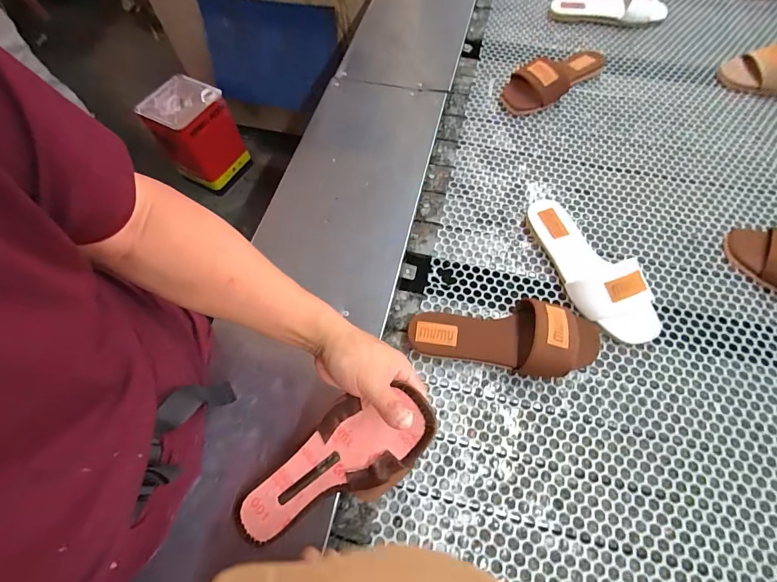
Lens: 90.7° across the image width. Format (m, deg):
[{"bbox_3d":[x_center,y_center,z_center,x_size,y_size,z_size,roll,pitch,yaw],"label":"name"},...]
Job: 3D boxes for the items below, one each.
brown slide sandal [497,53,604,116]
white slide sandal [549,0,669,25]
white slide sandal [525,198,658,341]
[{"bbox_3d":[0.338,-0.439,0.761,0.273,0.061,0.094,-37,67,-15],"label":"brown slide sandal"},{"bbox_3d":[0.506,-0.654,0.871,0.250,0.053,0.111,17,65,11],"label":"white slide sandal"},{"bbox_3d":[0.287,-0.041,0.560,0.096,0.059,0.258,-23,64,-9],"label":"white slide sandal"}]

